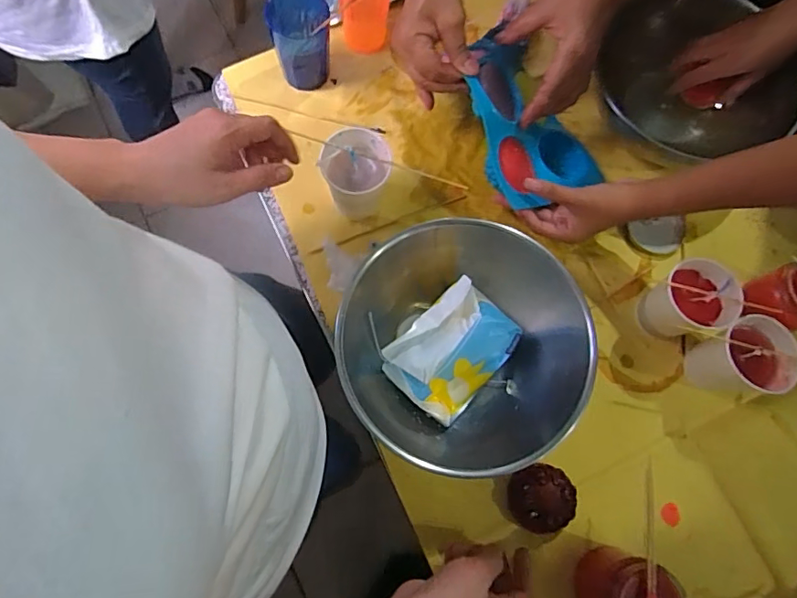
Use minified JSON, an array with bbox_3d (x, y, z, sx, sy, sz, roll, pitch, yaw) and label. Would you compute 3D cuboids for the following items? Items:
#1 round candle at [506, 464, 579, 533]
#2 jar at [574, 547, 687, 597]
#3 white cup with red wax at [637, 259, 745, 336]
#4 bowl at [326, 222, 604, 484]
[{"bbox_3d":[0.145,0.202,0.520,0.063,0.025,0.063,1,71,-2],"label":"round candle"},{"bbox_3d":[0.202,0.265,0.460,0.065,0.089,0.067,1,71,-2],"label":"jar"},{"bbox_3d":[0.307,0.008,0.556,0.076,0.096,0.071,1,71,-2],"label":"white cup with red wax"},{"bbox_3d":[0.071,0.058,0.522,0.216,0.109,0.234,1,71,-2],"label":"bowl"}]

